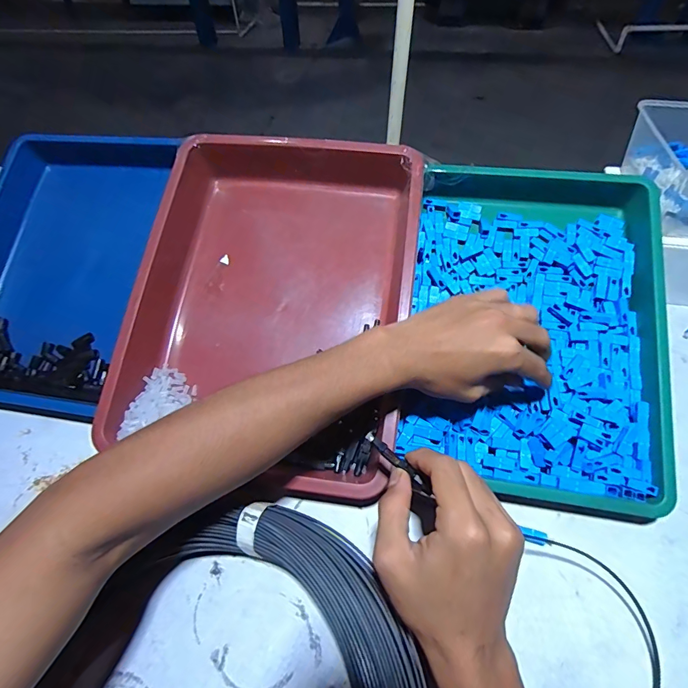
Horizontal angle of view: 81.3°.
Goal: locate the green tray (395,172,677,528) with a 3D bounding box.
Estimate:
[{"bbox_3d":[0.179,-0.022,0.379,0.226,0.038,0.320,7,72,9],"label":"green tray"}]

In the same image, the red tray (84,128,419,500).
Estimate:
[{"bbox_3d":[-0.069,-0.058,0.410,0.262,0.062,0.338,8,73,6],"label":"red tray"}]

